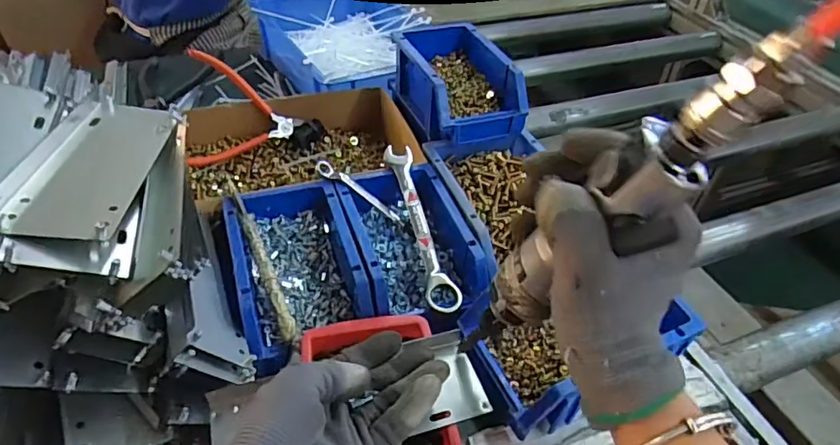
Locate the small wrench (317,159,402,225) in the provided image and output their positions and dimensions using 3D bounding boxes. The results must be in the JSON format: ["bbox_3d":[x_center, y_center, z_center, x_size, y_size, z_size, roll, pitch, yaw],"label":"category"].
[{"bbox_3d":[-0.059,-0.030,0.524,0.095,0.011,0.014,35,47,-2],"label":"small wrench"}]

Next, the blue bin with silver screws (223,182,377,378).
[{"bbox_3d":[-0.108,0.035,0.474,0.100,0.053,0.169,-12,46,-16],"label":"blue bin with silver screws"}]

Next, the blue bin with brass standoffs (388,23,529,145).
[{"bbox_3d":[0.038,-0.158,0.613,0.100,0.071,0.171,-13,46,-17],"label":"blue bin with brass standoffs"}]

